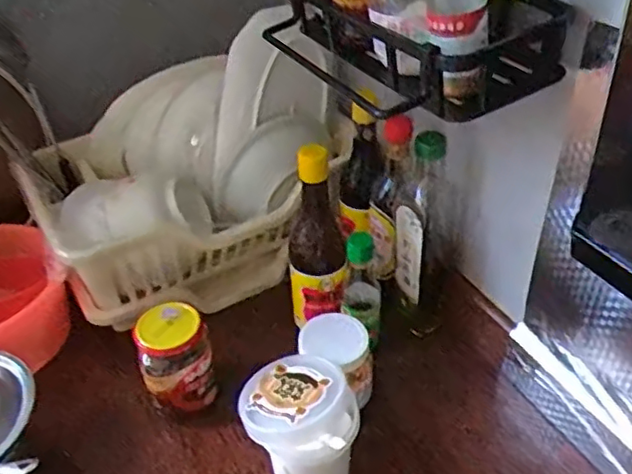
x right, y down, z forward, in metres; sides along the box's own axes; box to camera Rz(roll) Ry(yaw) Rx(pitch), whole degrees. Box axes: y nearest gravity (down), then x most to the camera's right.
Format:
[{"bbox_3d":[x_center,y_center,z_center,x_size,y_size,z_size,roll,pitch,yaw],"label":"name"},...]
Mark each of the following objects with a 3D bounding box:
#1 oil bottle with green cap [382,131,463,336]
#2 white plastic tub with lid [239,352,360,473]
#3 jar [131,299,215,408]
[{"bbox_3d":[0.125,0.000,0.711,0.079,0.240,0.061,16,43,22],"label":"oil bottle with green cap"},{"bbox_3d":[-0.016,0.190,0.616,0.100,0.131,0.106,-2,39,2],"label":"white plastic tub with lid"},{"bbox_3d":[-0.150,0.129,0.669,0.071,0.102,0.062,-18,41,-16],"label":"jar"}]

